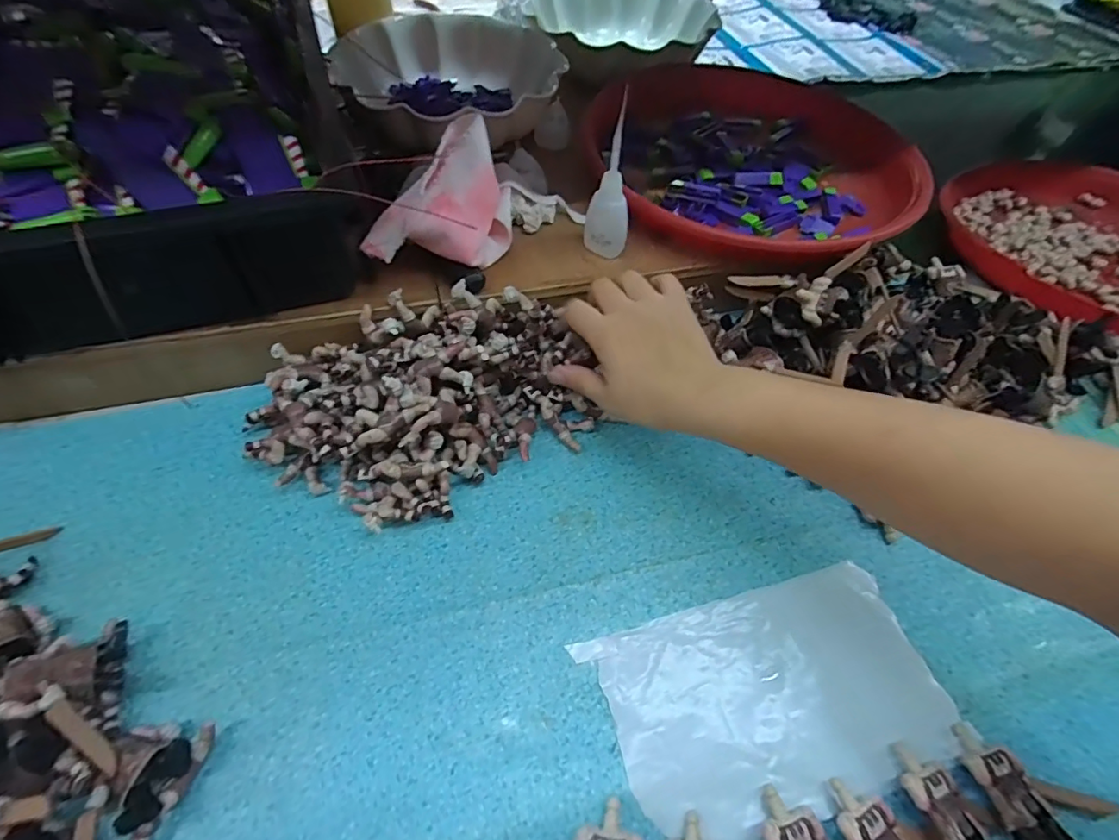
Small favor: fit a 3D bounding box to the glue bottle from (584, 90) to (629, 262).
[{"bbox_3d":[0.039,-0.179,0.395,0.023,0.111,0.027,-19,58,-16],"label":"glue bottle"}]

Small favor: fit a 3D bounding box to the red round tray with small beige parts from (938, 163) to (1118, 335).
[{"bbox_3d":[0.586,-0.188,0.559,0.315,0.037,0.315,2,52,-3],"label":"red round tray with small beige parts"}]

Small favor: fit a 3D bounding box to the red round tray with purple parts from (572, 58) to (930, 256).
[{"bbox_3d":[0.180,-0.261,0.508,0.303,0.051,0.326,2,55,-2],"label":"red round tray with purple parts"}]

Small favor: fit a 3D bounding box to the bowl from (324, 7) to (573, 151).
[{"bbox_3d":[-0.106,-0.337,0.522,0.214,0.060,0.185,-10,56,-11],"label":"bowl"}]

